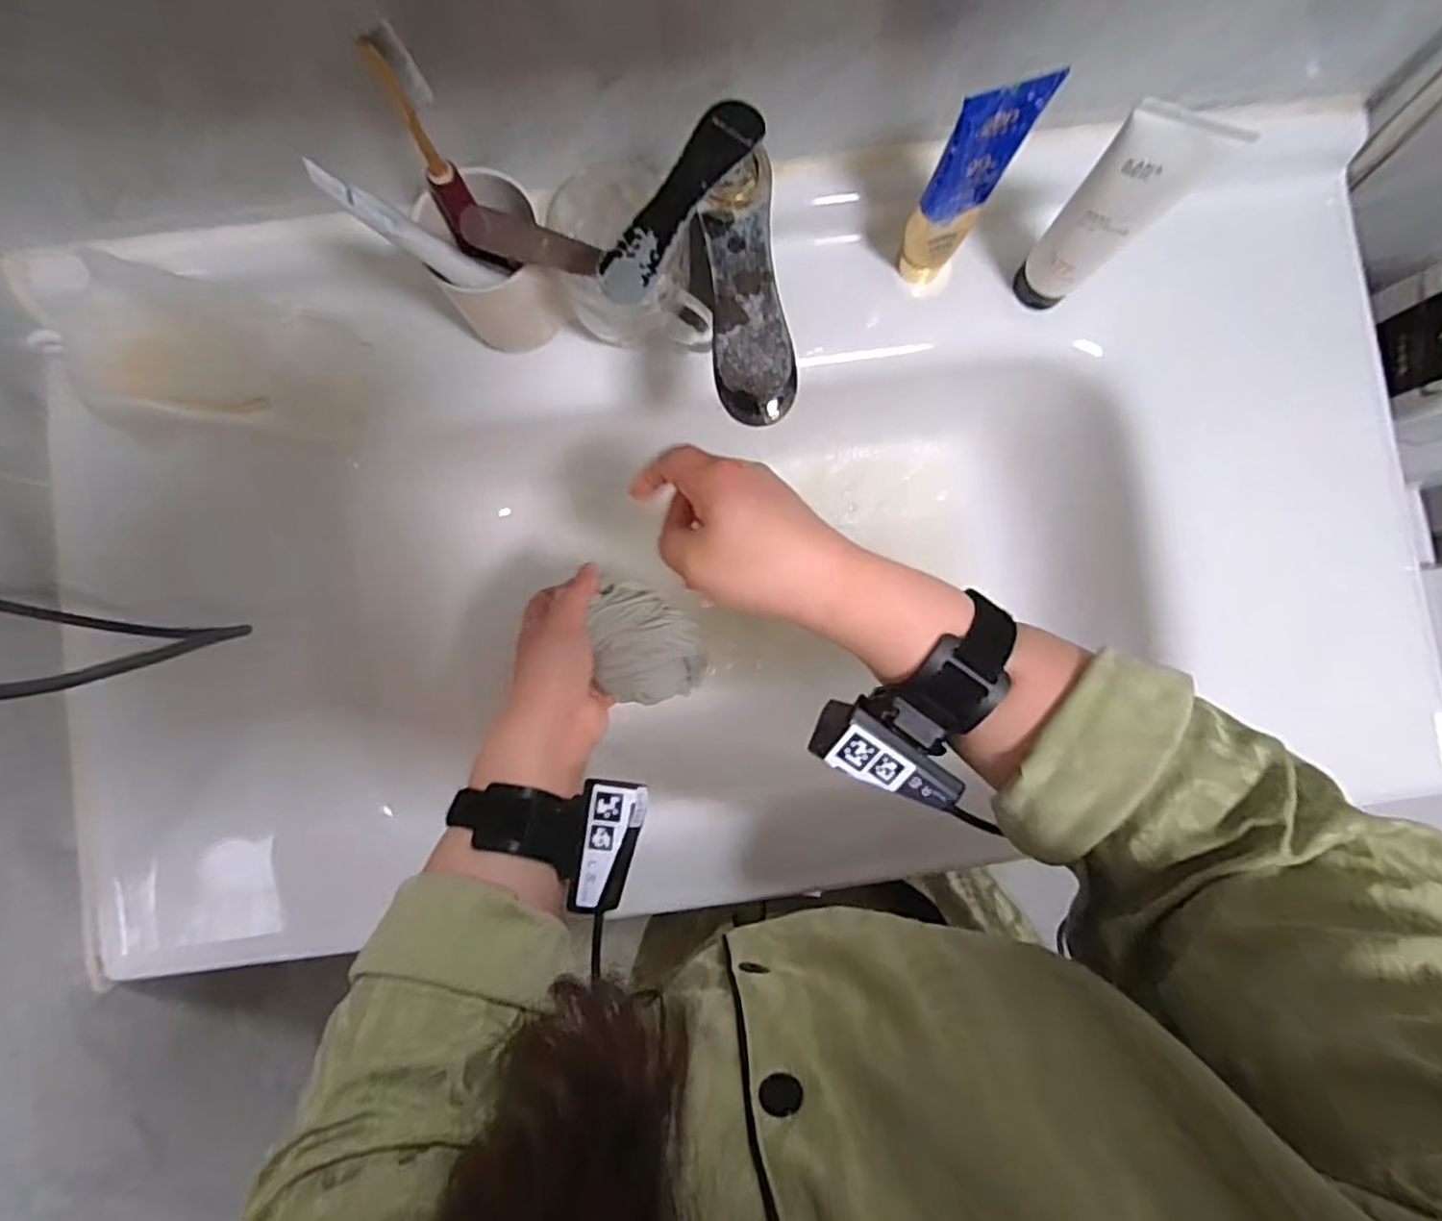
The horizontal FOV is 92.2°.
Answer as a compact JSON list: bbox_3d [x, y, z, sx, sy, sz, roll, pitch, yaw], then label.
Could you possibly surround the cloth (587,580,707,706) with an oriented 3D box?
[{"bbox_3d":[-0.048,0.020,0.478,0.069,0.041,0.084,-9,86,-2],"label":"cloth"}]

